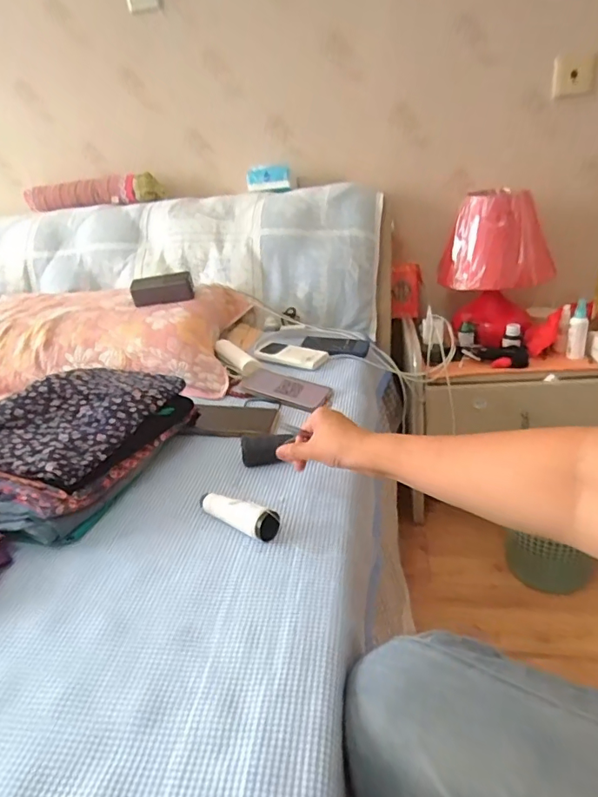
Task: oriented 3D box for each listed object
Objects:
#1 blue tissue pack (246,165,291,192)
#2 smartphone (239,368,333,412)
[{"bbox_3d":[-0.081,-0.570,1.283,0.111,0.058,0.035,-2,27,7],"label":"blue tissue pack"},{"bbox_3d":[-0.025,-0.019,0.900,0.161,0.007,0.075,17,43,21],"label":"smartphone"}]

